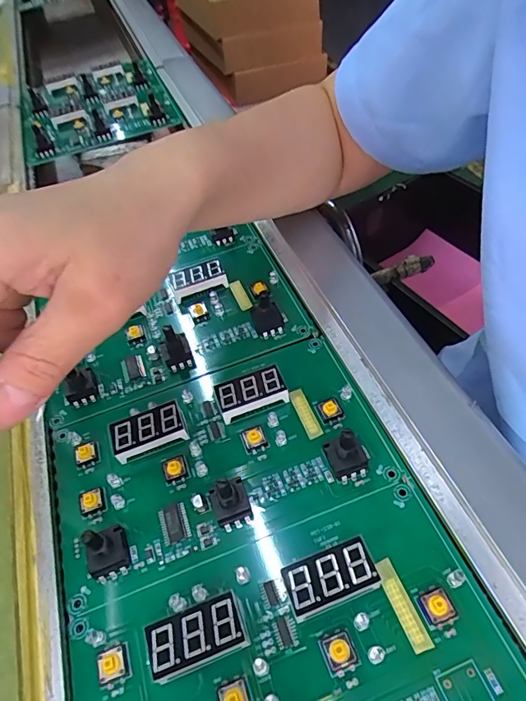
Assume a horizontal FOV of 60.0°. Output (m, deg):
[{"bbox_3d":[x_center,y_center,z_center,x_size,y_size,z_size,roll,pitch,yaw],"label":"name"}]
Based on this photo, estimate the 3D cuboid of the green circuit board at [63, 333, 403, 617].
[{"bbox_3d":[-0.025,0.051,0.239,0.166,0.021,0.100,-20,53,-8],"label":"green circuit board"}]

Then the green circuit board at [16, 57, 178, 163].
[{"bbox_3d":[-0.191,-0.284,0.517,0.166,0.020,0.173,-20,52,-12],"label":"green circuit board"}]

